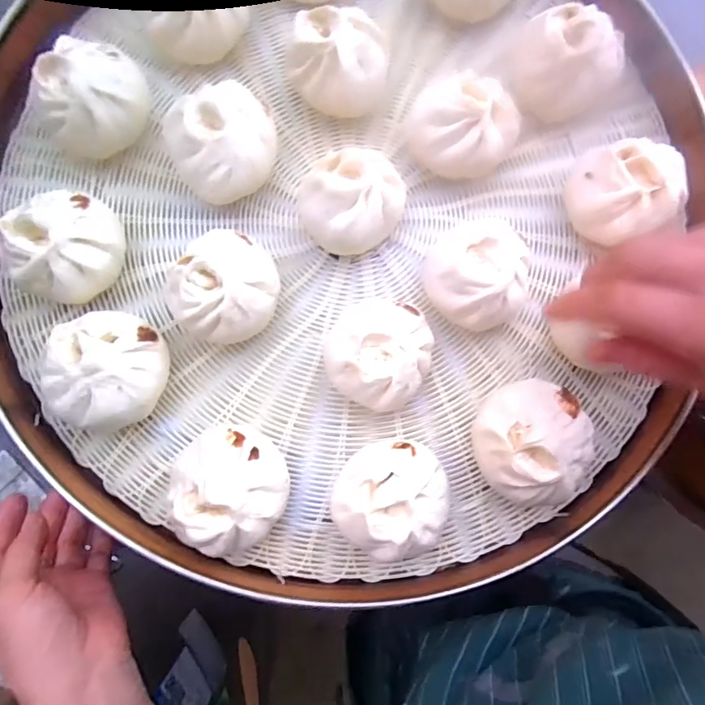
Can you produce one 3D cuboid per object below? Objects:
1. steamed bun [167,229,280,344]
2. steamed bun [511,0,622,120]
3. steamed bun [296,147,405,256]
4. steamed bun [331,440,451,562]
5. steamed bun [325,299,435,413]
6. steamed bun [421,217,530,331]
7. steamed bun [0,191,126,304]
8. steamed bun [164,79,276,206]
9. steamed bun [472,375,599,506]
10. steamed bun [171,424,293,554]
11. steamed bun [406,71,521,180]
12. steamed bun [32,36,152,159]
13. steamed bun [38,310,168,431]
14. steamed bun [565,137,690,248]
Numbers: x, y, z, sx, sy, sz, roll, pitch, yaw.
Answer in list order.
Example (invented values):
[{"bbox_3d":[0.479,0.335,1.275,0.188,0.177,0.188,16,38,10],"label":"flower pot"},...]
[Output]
[{"bbox_3d":[-0.079,-0.040,0.291,0.065,0.046,0.069,24,83,0],"label":"steamed bun"},{"bbox_3d":[0.141,-0.193,0.312,0.061,0.051,0.068,-40,87,-6],"label":"steamed bun"},{"bbox_3d":[-0.001,-0.094,0.299,0.056,0.047,0.061,0,84,-3],"label":"steamed bun"},{"bbox_3d":[0.022,0.087,0.279,0.065,0.049,0.063,-7,84,-3],"label":"steamed bun"},{"bbox_3d":[0.015,-0.001,0.293,0.070,0.041,0.066,0,84,-3],"label":"steamed bun"},{"bbox_3d":[0.078,-0.050,0.299,0.059,0.044,0.067,0,84,-3],"label":"steamed bun"},{"bbox_3d":[-0.178,-0.065,0.288,0.063,0.048,0.069,25,83,0],"label":"steamed bun"},{"bbox_3d":[-0.081,-0.132,0.298,0.064,0.051,0.064,0,84,-3],"label":"steamed bun"},{"bbox_3d":[0.110,0.055,0.286,0.062,0.050,0.071,-18,85,-5],"label":"steamed bun"},{"bbox_3d":[-0.072,0.078,0.276,0.067,0.050,0.065,0,84,-3],"label":"steamed bun"},{"bbox_3d":[0.071,-0.147,0.307,0.068,0.046,0.062,35,83,1],"label":"steamed bun"},{"bbox_3d":[-0.168,-0.163,0.299,0.065,0.050,0.065,0,84,-3],"label":"steamed bun"},{"bbox_3d":[-0.148,0.011,0.280,0.067,0.048,0.072,4,84,-2],"label":"steamed bun"},{"bbox_3d":[0.178,-0.102,0.305,0.063,0.051,0.063,-11,84,-4],"label":"steamed bun"}]

